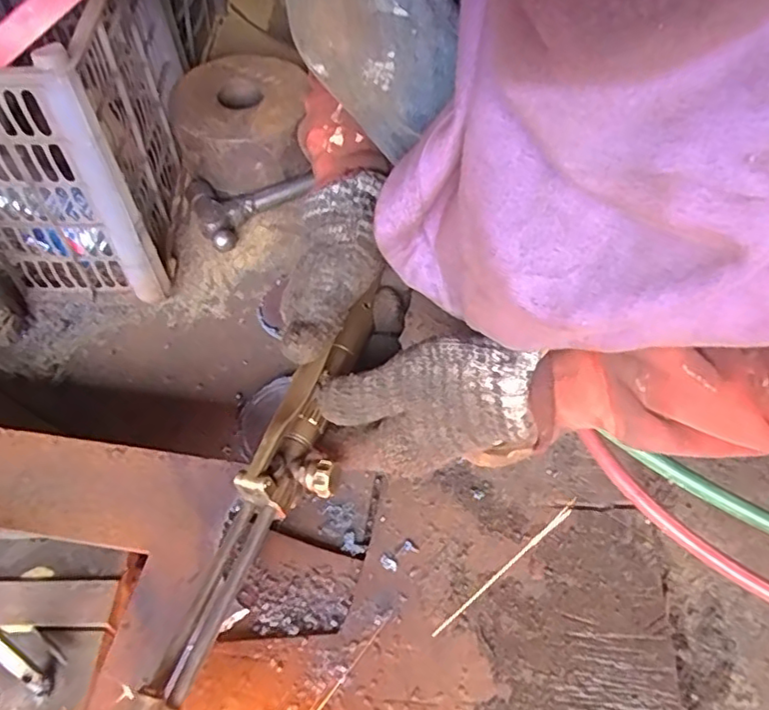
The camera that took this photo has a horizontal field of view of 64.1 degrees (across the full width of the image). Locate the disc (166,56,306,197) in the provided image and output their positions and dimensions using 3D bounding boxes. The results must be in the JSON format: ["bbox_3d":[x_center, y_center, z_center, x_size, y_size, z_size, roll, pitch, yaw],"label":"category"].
[{"bbox_3d":[-0.171,-0.277,0.736,0.146,0.087,0.151,1,55,-1],"label":"disc"}]

